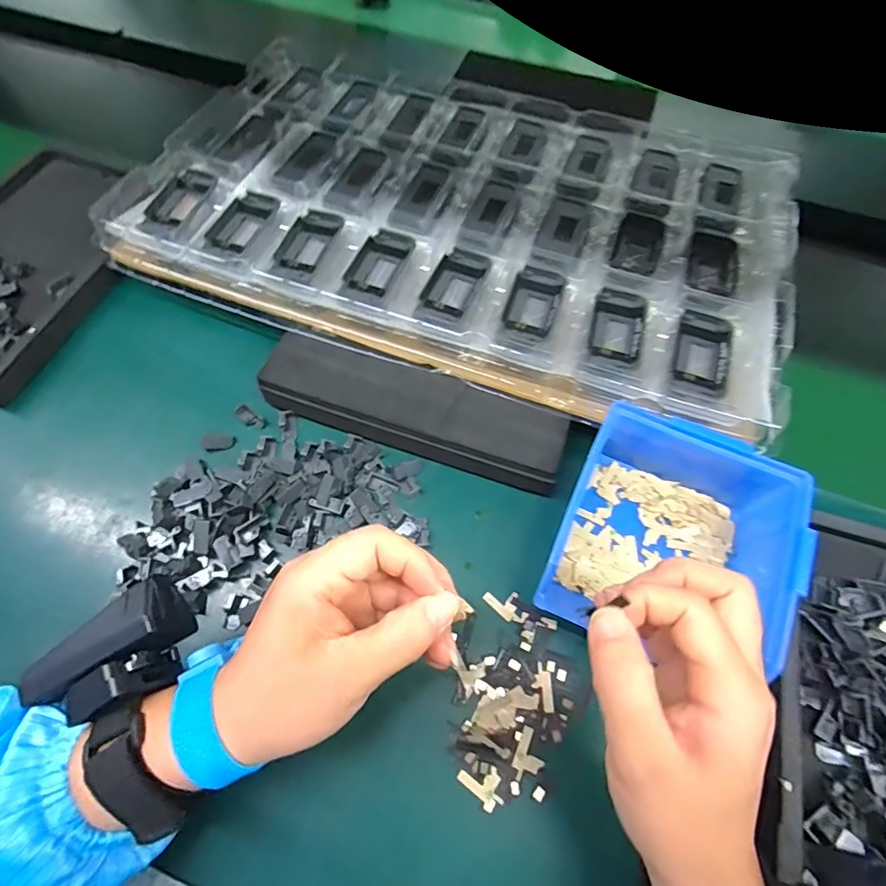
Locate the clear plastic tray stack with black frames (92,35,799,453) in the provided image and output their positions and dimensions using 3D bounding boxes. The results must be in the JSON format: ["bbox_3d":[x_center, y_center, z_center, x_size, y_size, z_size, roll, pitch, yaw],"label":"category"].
[{"bbox_3d":[0.019,-0.199,0.415,0.506,0.040,0.322,18,62,7],"label":"clear plastic tray stack with black frames"}]

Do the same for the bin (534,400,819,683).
[{"bbox_3d":[0.138,0.057,0.302,0.125,0.061,0.132,23,68,14],"label":"bin"}]

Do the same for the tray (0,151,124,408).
[{"bbox_3d":[-0.349,-0.151,0.416,0.148,0.034,0.232,21,63,8],"label":"tray"}]

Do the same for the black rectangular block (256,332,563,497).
[{"bbox_3d":[-0.021,-0.025,0.349,0.212,0.026,0.057,16,62,6],"label":"black rectangular block"}]

